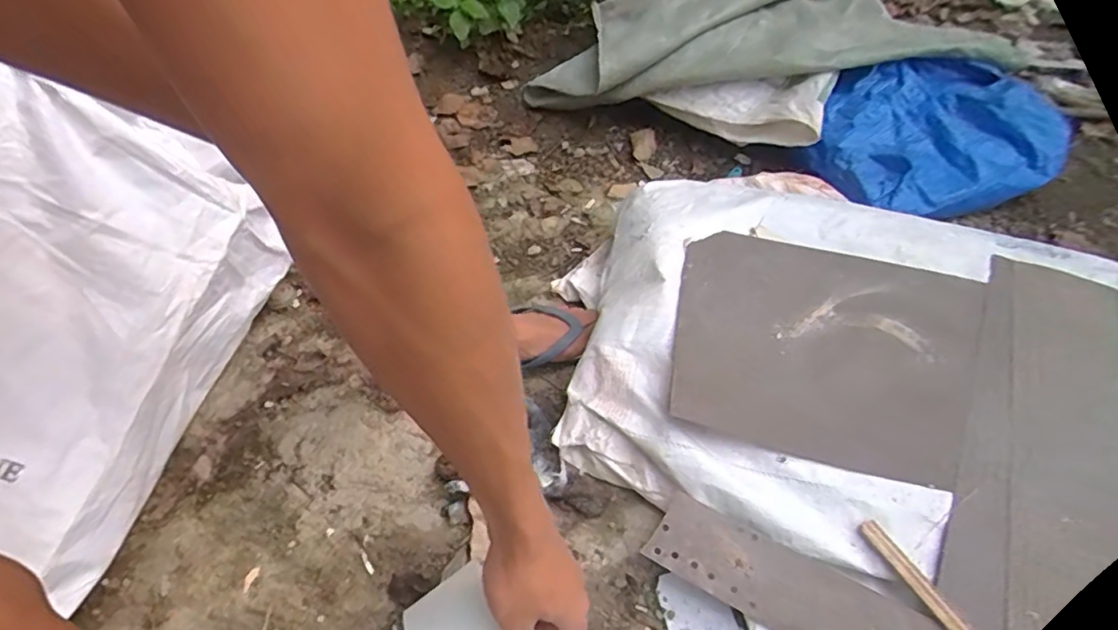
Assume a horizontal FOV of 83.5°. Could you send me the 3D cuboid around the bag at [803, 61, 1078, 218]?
[{"bbox_3d":[0.620,-0.306,1.057,0.408,0.170,0.290,-20,51,-11],"label":"bag"}]

